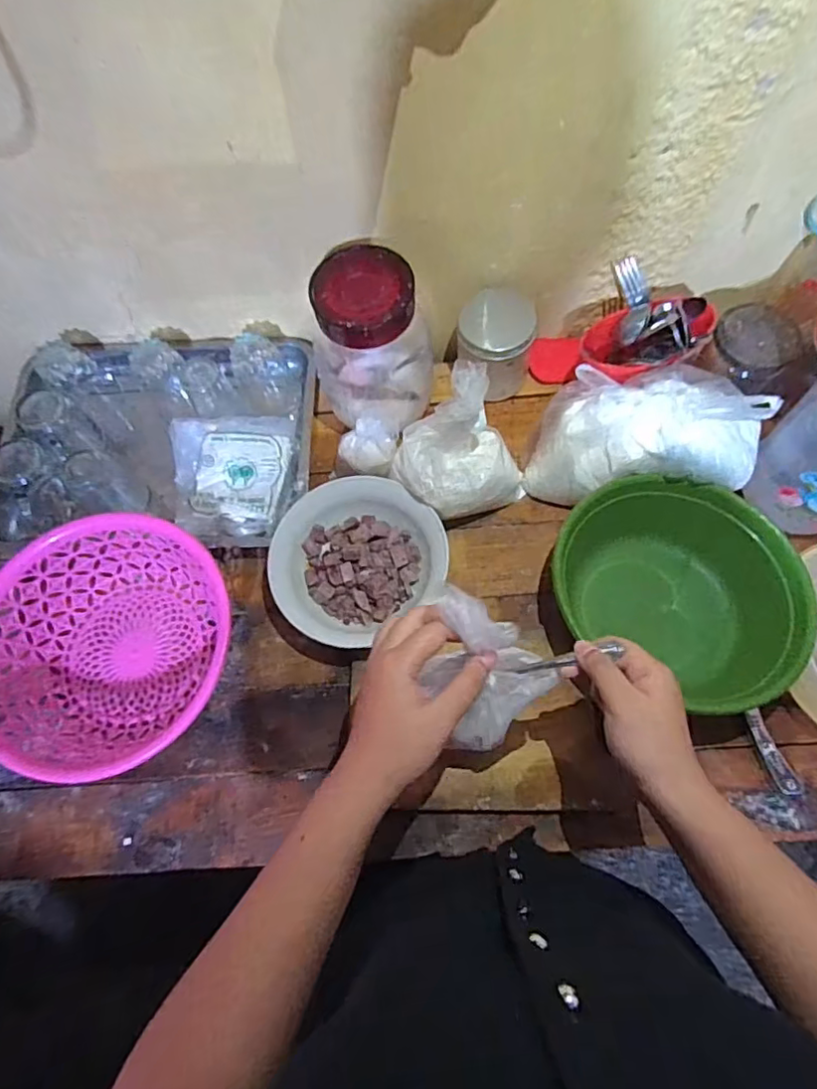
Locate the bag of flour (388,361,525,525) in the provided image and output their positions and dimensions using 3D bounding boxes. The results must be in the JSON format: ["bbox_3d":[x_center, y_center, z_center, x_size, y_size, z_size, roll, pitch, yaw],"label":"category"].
[{"bbox_3d":[0.051,-0.096,0.620,0.119,0.167,0.103,38,75,15],"label":"bag of flour"}]

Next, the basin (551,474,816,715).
[{"bbox_3d":[0.270,0.040,0.604,0.237,0.091,0.208,29,73,13],"label":"basin"}]

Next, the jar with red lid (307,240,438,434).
[{"bbox_3d":[-0.035,-0.224,0.656,0.113,0.181,0.105,-1,69,2],"label":"jar with red lid"}]

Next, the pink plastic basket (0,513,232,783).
[{"bbox_3d":[-0.306,0.100,0.613,0.246,0.087,0.244,-1,69,2],"label":"pink plastic basket"}]

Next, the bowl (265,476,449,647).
[{"bbox_3d":[-0.055,0.015,0.649,0.179,0.065,0.166,-1,69,2],"label":"bowl"}]

